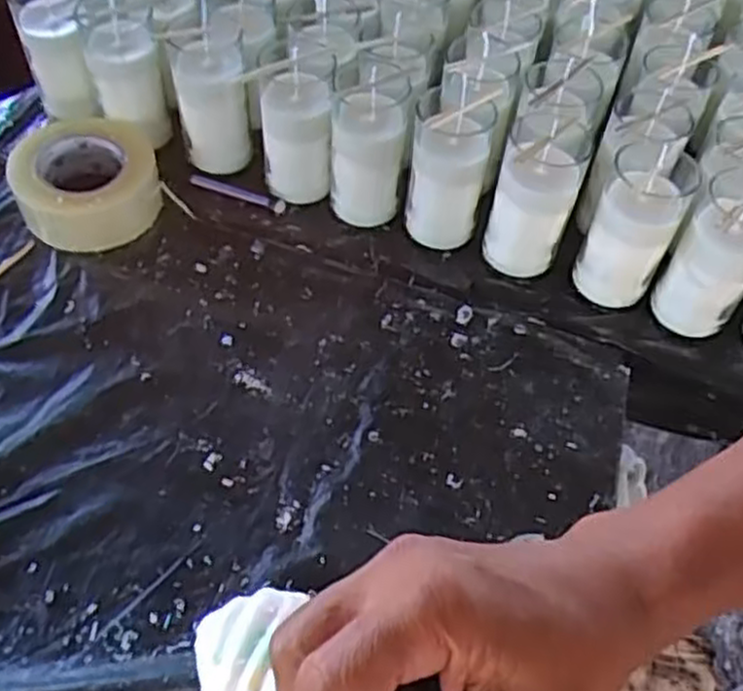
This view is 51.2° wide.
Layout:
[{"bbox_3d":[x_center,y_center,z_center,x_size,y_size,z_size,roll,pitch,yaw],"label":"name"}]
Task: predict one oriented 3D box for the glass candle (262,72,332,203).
[{"bbox_3d":[-0.068,-0.186,0.705,0.061,0.110,0.053,1,55,-3],"label":"glass candle"}]

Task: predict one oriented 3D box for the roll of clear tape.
[{"bbox_3d":[-0.259,-0.150,0.706,0.121,0.055,0.118,2,55,-2],"label":"roll of clear tape"}]

